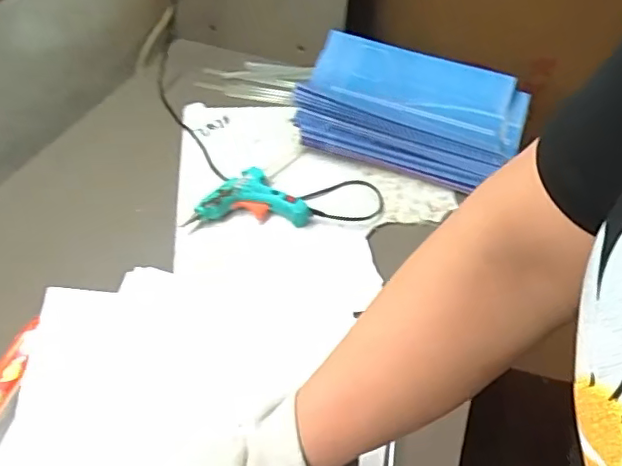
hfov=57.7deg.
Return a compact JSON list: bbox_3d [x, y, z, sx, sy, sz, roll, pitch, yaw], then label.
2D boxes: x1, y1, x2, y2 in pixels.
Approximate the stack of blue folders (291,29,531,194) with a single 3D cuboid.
[{"bbox_3d":[0.140,-0.171,0.794,0.314,0.074,0.221,13,45,9],"label":"stack of blue folders"}]

